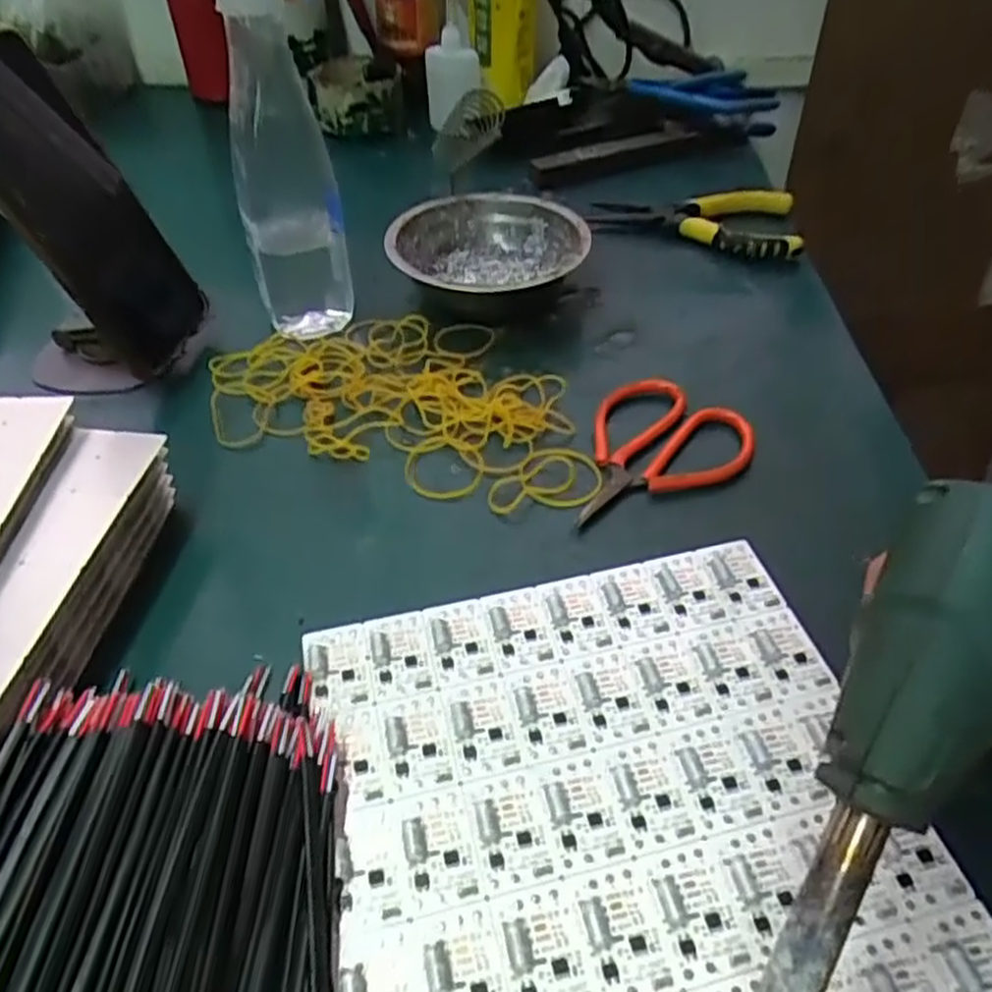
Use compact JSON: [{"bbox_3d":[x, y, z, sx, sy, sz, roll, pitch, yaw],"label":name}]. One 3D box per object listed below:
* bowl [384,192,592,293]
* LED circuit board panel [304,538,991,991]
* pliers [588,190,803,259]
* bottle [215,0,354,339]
[{"bbox_3d":[-0.009,-0.150,0.488,0.109,0.048,0.109,0,45,0],"label":"bowl"},{"bbox_3d":[0.047,0.122,0.260,0.199,0.009,0.237,-10,46,-10],"label":"LED circuit board panel"},{"bbox_3d":[0.141,-0.196,0.531,0.139,0.026,0.062,18,48,16],"label":"pliers"},{"bbox_3d":[-0.116,-0.181,0.422,0.055,0.183,0.048,-11,46,-11],"label":"bottle"}]

